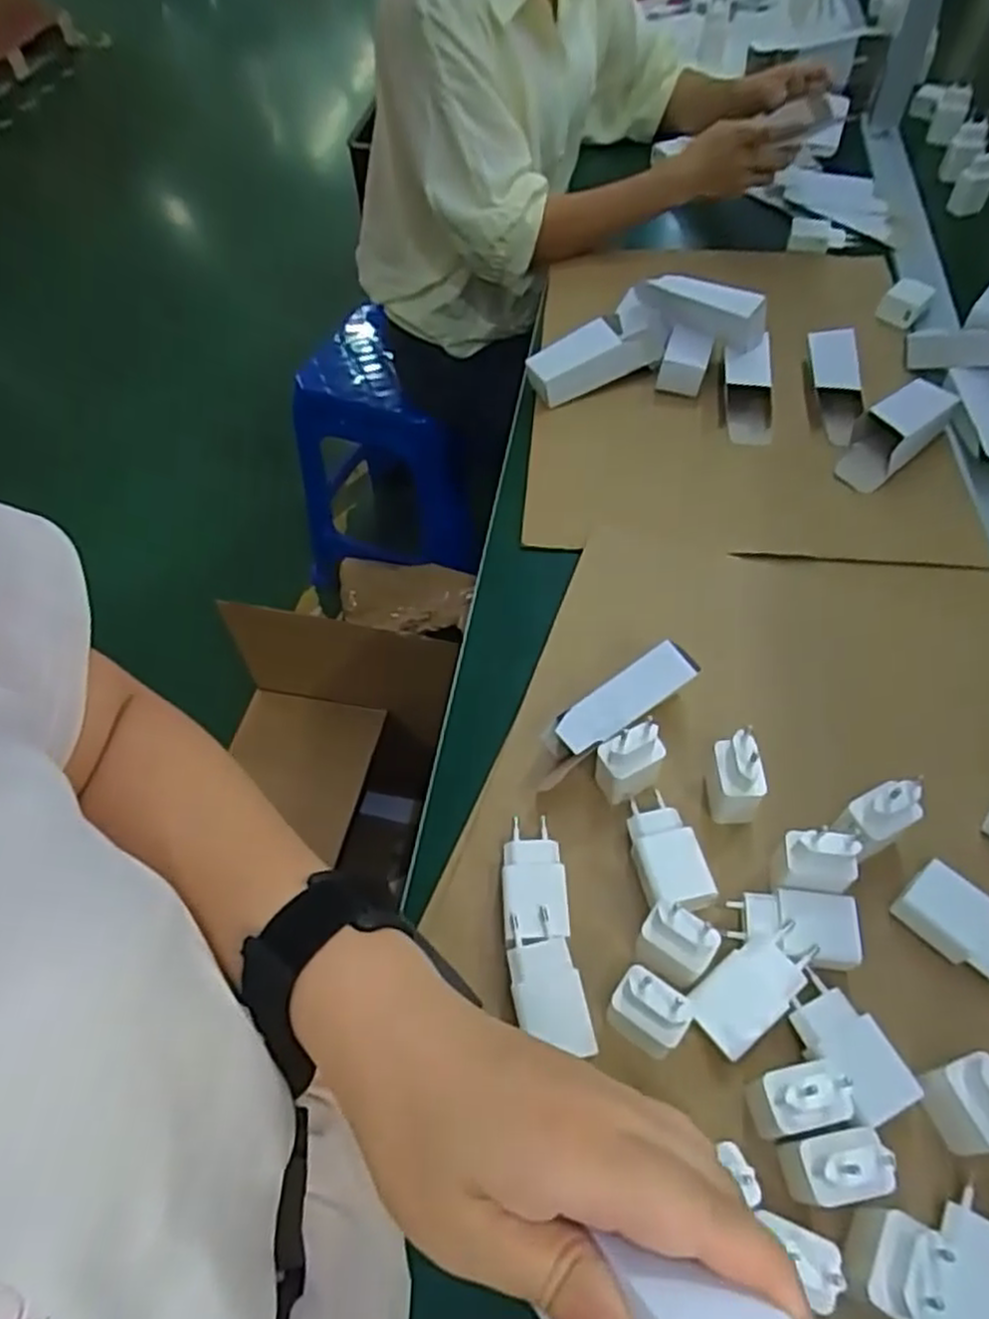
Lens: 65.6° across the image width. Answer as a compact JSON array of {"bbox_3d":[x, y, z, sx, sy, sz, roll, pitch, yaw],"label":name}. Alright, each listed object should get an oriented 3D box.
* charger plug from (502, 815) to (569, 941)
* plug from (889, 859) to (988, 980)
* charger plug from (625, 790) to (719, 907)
[{"bbox_3d":[0.024,0.139,0.480,0.038,0.031,0.077,-3,55,0],"label":"charger plug"},{"bbox_3d":[0.280,0.161,0.453,0.039,0.026,0.079,-38,62,-22],"label":"plug"},{"bbox_3d":[0.108,0.122,0.489,0.040,0.028,0.080,-11,55,-5],"label":"charger plug"}]

